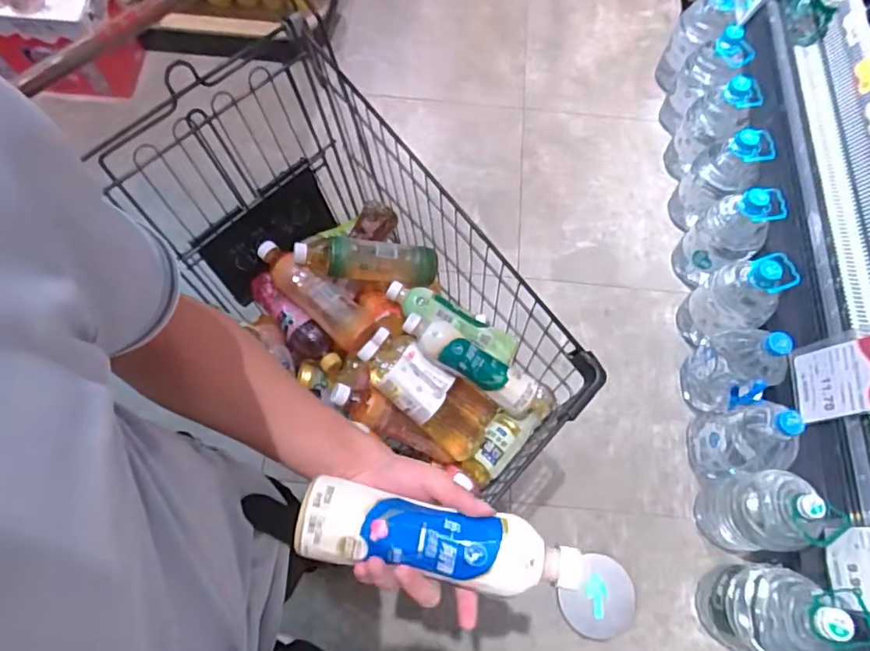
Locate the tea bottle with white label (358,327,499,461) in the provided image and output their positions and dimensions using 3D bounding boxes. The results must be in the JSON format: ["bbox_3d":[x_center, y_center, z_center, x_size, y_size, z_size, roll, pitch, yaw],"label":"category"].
[{"bbox_3d":[-0.012,0.098,0.844,0.225,0.076,0.101,40,71,-10],"label":"tea bottle with white label"}]

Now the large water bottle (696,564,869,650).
[{"bbox_3d":[0.700,0.606,1.156,0.166,0.408,0.174,17,69,5],"label":"large water bottle"}]

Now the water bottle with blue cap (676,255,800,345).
[{"bbox_3d":[0.761,-0.056,1.449,0.150,0.360,0.157,1,69,-1],"label":"water bottle with blue cap"}]

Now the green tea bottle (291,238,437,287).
[{"bbox_3d":[-0.105,-0.101,0.899,0.232,0.057,0.064,5,67,-19],"label":"green tea bottle"}]

